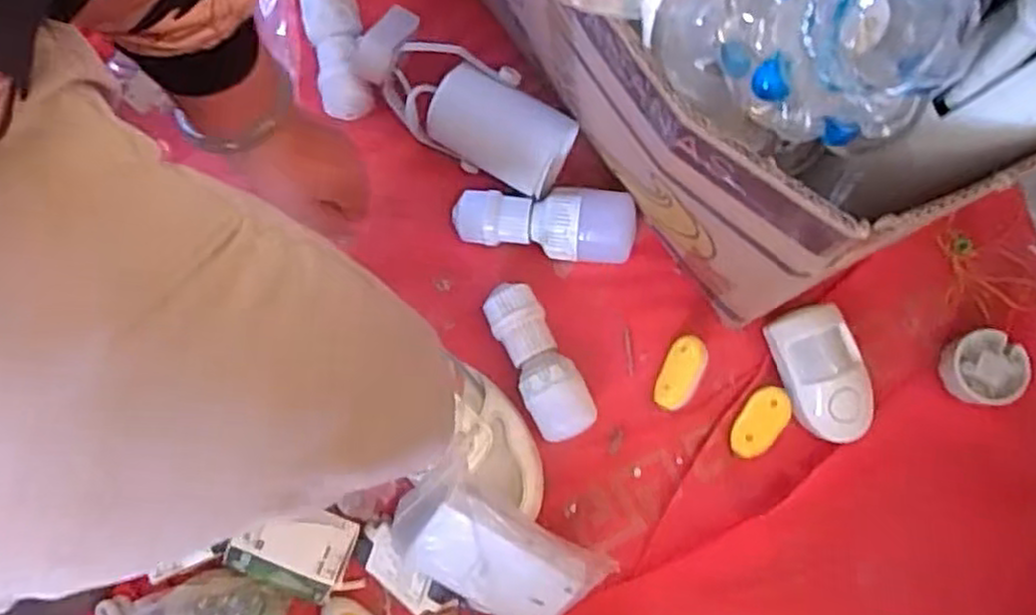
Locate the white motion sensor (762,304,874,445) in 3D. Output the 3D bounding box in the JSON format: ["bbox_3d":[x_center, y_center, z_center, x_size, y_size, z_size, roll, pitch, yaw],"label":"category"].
[{"bbox_3d":[0.238,0.053,0.592,0.059,0.030,0.104,-24,80,-3],"label":"white motion sensor"}]

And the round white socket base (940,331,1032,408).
[{"bbox_3d":[0.365,0.047,0.593,0.057,0.024,0.057,0,80,1],"label":"round white socket base"}]

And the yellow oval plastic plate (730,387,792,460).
[{"bbox_3d":[0.189,0.091,0.589,0.034,0.008,0.060,35,91,16],"label":"yellow oval plastic plate"}]

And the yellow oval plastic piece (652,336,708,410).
[{"bbox_3d":[0.129,0.053,0.603,0.031,0.016,0.061,27,81,6],"label":"yellow oval plastic piece"}]

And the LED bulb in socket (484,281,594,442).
[{"bbox_3d":[0.016,0.042,0.592,0.045,0.042,0.125,-26,80,-4],"label":"LED bulb in socket"}]

